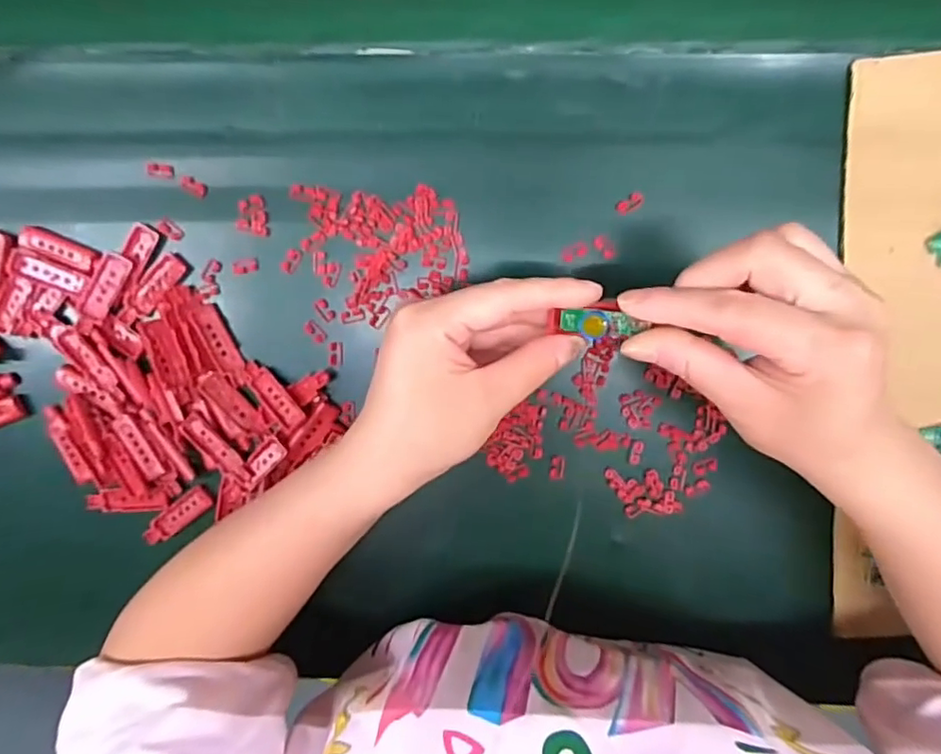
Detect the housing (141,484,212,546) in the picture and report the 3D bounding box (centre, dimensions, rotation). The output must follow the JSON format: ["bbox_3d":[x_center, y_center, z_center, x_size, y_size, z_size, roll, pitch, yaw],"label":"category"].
[{"bbox_3d":[-0.194,0.093,0.388,0.049,0.013,0.016,-36,94,7],"label":"housing"}]

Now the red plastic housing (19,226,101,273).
[{"bbox_3d":[-0.253,-0.079,0.362,0.050,0.011,0.016,20,98,1],"label":"red plastic housing"}]

